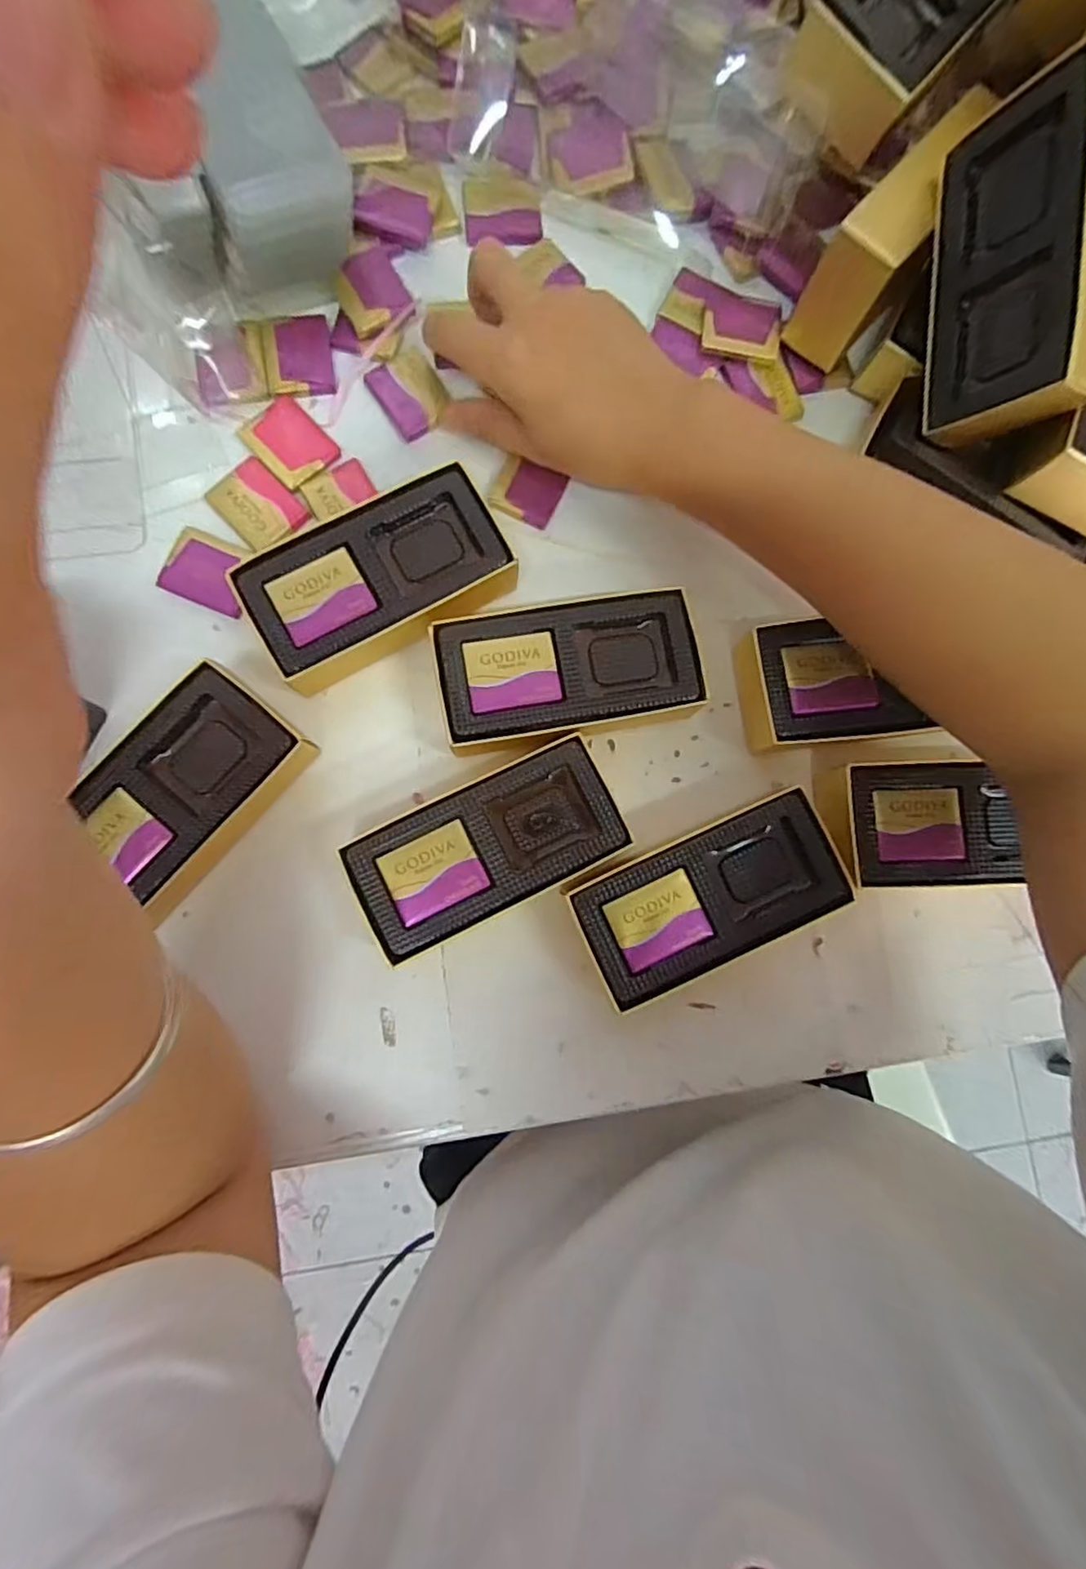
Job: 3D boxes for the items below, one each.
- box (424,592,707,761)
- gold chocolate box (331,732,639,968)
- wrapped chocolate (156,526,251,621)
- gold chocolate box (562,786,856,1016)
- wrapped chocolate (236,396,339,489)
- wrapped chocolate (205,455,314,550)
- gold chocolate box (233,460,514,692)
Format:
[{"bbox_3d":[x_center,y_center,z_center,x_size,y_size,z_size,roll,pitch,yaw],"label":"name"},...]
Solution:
[{"bbox_3d":[0.011,-0.049,0.280,0.114,0.031,0.060,-9,85,-4],"label":"box"},{"bbox_3d":[-0.023,0.027,0.267,0.112,0.031,0.054,-26,86,-5],"label":"gold chocolate box"},{"bbox_3d":[-0.159,-0.102,0.289,0.037,0.008,0.033,19,84,-1],"label":"wrapped chocolate"},{"bbox_3d":[0.072,0.047,0.272,0.112,0.034,0.059,-23,86,-5],"label":"gold chocolate box"},{"bbox_3d":[-0.123,-0.166,0.293,0.033,0.004,0.042,-41,88,-6],"label":"wrapped chocolate"},{"bbox_3d":[-0.136,-0.133,0.289,0.041,0.006,0.031,45,84,2],"label":"wrapped chocolate"},{"bbox_3d":[-0.072,-0.091,0.277,0.111,0.033,0.063,-29,86,-5],"label":"gold chocolate box"}]

